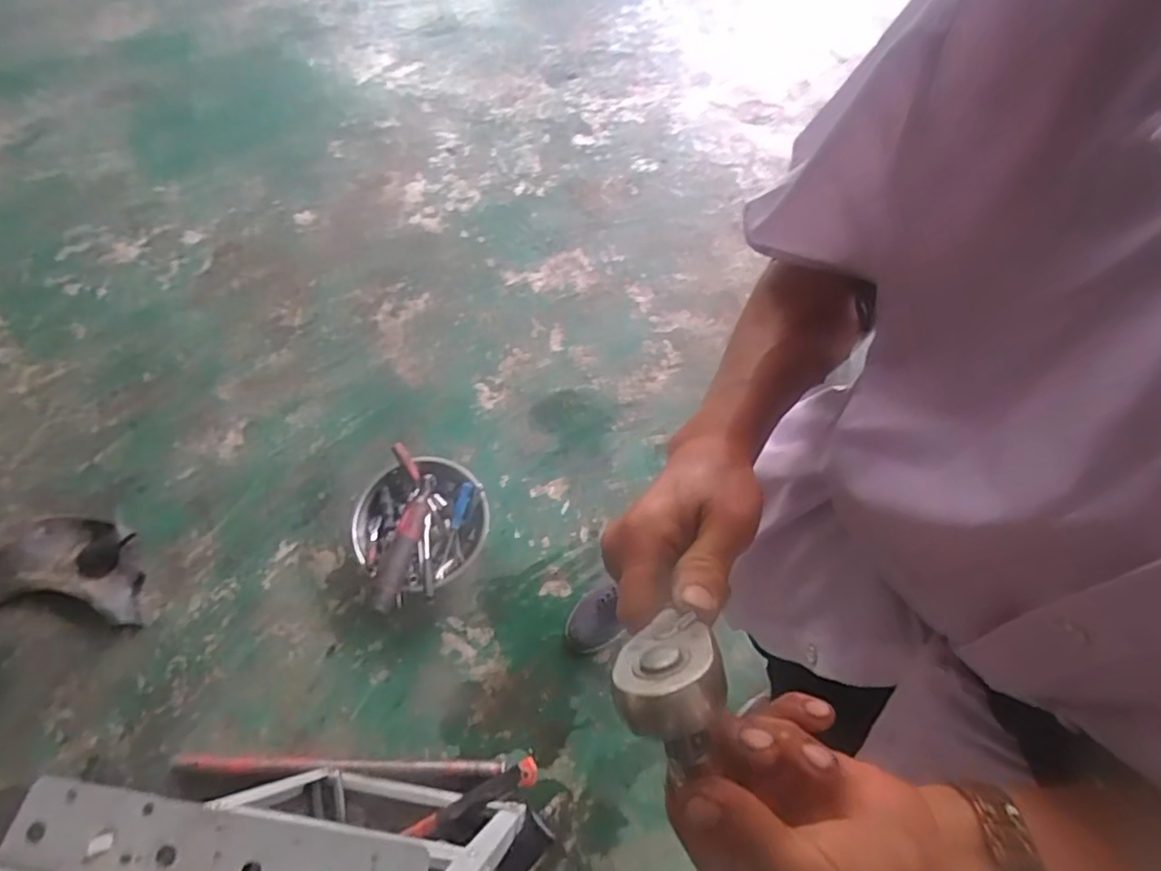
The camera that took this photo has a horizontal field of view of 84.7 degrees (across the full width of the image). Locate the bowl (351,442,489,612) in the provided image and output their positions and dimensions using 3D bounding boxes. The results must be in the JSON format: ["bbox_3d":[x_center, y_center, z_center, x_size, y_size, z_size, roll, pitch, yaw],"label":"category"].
[{"bbox_3d":[-0.335,0.173,1.320,0.277,0.104,0.276,0,66,-1],"label":"bowl"}]

